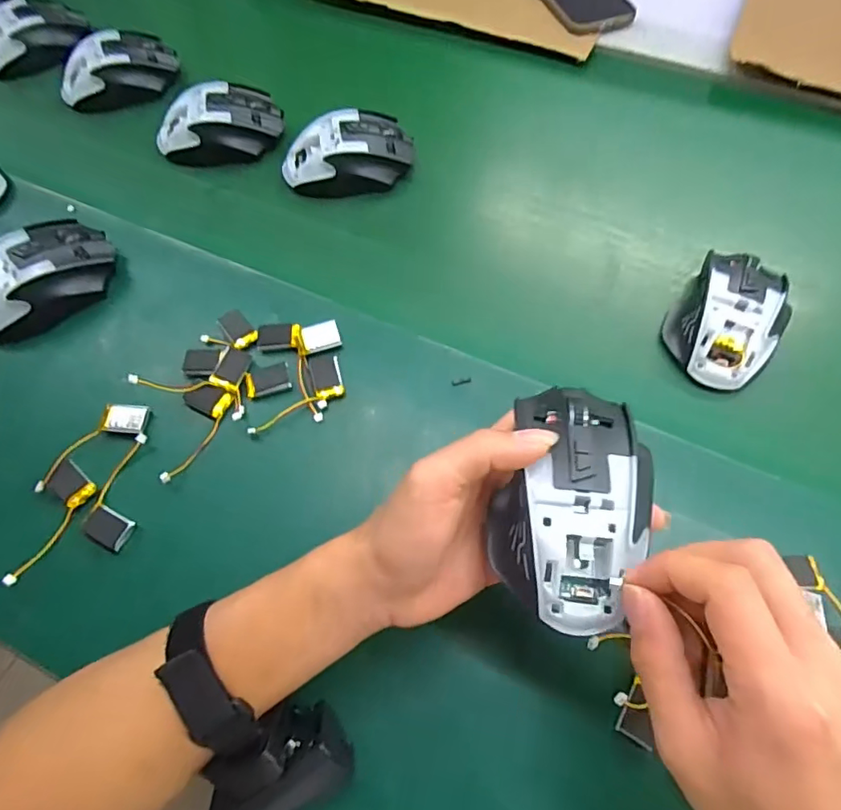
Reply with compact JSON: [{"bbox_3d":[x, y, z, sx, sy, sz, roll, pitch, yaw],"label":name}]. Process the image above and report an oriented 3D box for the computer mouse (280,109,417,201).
[{"bbox_3d":[-0.064,-0.219,0.470,0.115,0.048,0.068,-10,65,-1],"label":"computer mouse"}]

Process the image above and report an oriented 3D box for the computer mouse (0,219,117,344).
[{"bbox_3d":[-0.295,-0.097,0.407,0.112,0.041,0.062,-43,70,-15],"label":"computer mouse"}]

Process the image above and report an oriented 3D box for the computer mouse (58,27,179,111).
[{"bbox_3d":[-0.304,-0.336,0.533,0.111,0.050,0.059,-24,66,-8],"label":"computer mouse"}]

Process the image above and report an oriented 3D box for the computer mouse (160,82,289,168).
[{"bbox_3d":[-0.187,-0.259,0.493,0.116,0.047,0.066,-14,65,-3],"label":"computer mouse"}]

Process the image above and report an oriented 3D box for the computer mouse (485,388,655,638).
[{"bbox_3d":[0.071,0.044,0.249,0.065,0.035,0.111,10,66,7],"label":"computer mouse"}]

